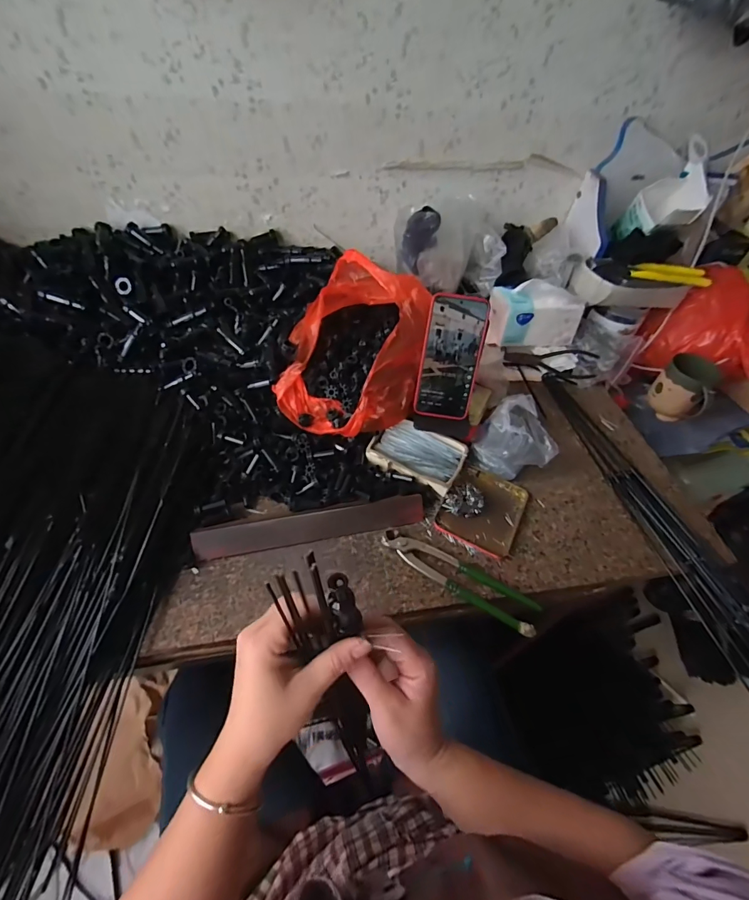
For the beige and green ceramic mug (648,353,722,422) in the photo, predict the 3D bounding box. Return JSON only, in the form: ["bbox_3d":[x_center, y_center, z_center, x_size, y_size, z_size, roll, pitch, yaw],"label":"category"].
[{"bbox_3d":[0.568,-0.115,0.753,0.077,0.110,0.092,-36,63,-29],"label":"beige and green ceramic mug"}]

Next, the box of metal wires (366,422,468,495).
[{"bbox_3d":[0.060,0.010,0.590,0.125,0.034,0.085,22,53,12],"label":"box of metal wires"}]

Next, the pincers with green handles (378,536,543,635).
[{"bbox_3d":[0.102,0.151,0.496,0.191,0.015,0.047,28,54,16],"label":"pincers with green handles"}]

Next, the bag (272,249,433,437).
[{"bbox_3d":[-0.026,-0.159,0.592,0.193,0.137,0.252,11,51,3],"label":"bag"}]

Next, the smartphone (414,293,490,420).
[{"bbox_3d":[0.104,-0.124,0.561,0.080,0.162,0.010,7,21,0],"label":"smartphone"}]

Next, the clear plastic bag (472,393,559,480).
[{"bbox_3d":[0.215,-0.016,0.610,0.101,0.065,0.119,31,55,18],"label":"clear plastic bag"}]

